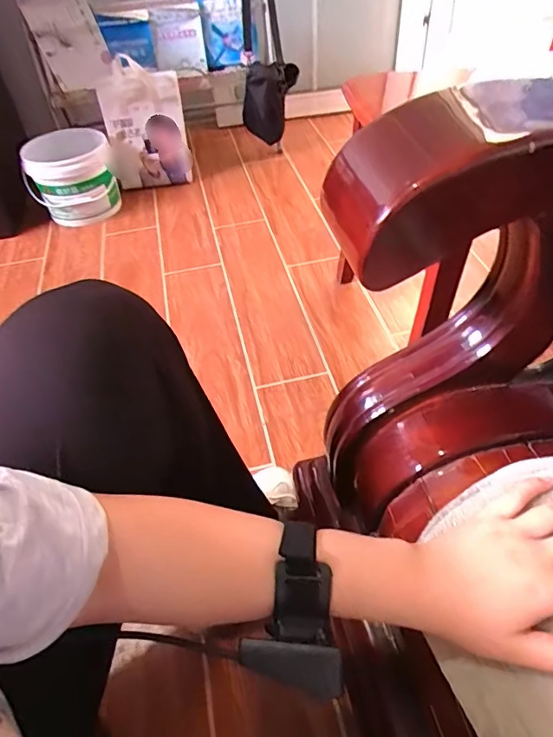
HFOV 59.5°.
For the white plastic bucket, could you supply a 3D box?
[{"bbox_3d":[-0.587,-0.543,1.387,0.226,0.189,0.247,-20,49,-14],"label":"white plastic bucket"}]

